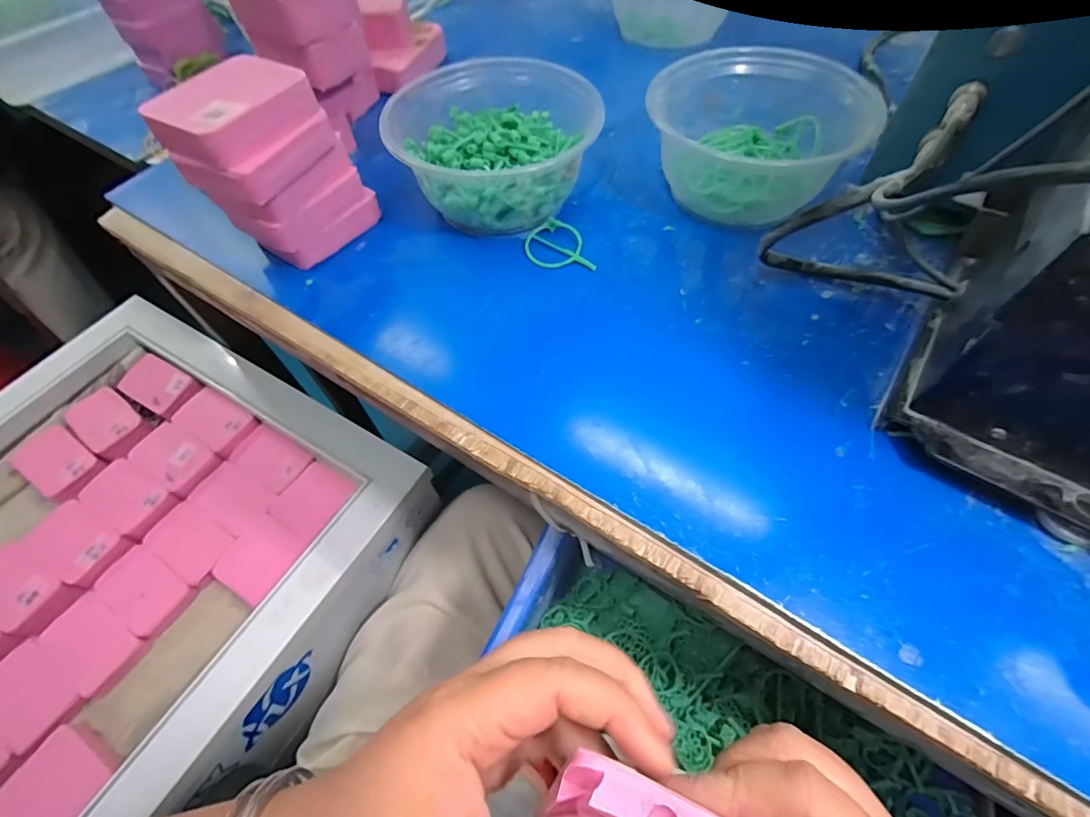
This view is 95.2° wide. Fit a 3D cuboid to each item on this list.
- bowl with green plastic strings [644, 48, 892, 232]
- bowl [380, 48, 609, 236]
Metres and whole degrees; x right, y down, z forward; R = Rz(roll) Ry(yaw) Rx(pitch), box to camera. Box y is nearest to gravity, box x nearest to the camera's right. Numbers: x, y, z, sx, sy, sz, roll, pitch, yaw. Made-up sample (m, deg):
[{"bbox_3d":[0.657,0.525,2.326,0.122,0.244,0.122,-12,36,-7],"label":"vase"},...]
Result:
[{"bbox_3d":[0.142,-0.185,0.334,0.119,0.062,0.124,-2,59,3],"label":"bowl with green plastic strings"},{"bbox_3d":[-0.033,-0.176,0.337,0.134,0.063,0.122,-25,60,-11],"label":"bowl"}]

